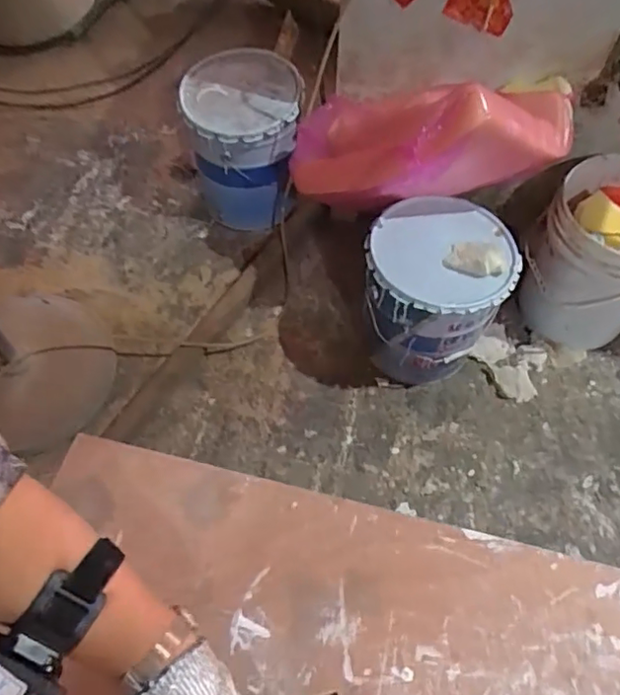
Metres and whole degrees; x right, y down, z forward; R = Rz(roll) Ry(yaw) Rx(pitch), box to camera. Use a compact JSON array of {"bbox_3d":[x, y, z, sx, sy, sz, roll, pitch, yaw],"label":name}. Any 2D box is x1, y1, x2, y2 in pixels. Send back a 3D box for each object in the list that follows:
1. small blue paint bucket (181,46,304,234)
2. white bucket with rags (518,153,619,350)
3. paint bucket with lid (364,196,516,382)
[{"bbox_3d":[-0.169,-0.539,1.545,0.273,0.360,0.309,-4,59,-2],"label":"small blue paint bucket"},{"bbox_3d":[0.656,-0.195,1.320,0.302,0.360,0.287,0,59,0],"label":"white bucket with rags"},{"bbox_3d":[0.264,-0.111,1.285,0.283,0.352,0.270,0,59,0],"label":"paint bucket with lid"}]

